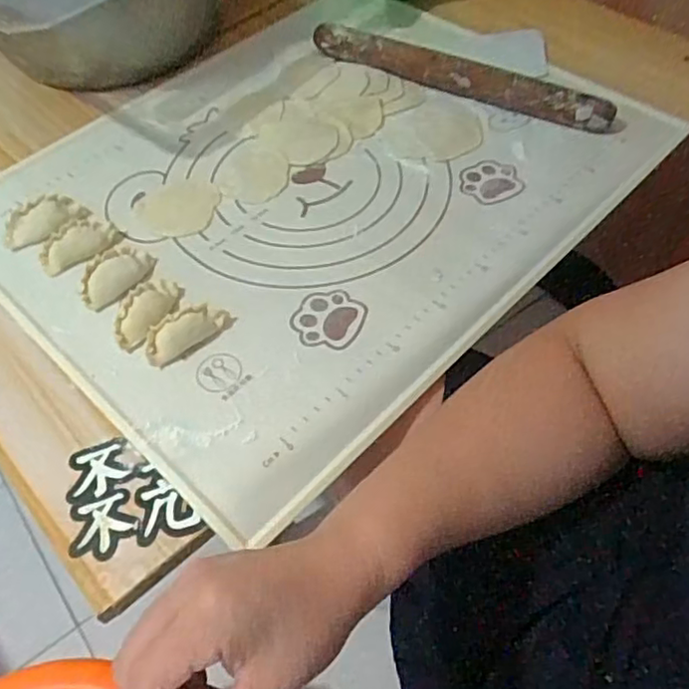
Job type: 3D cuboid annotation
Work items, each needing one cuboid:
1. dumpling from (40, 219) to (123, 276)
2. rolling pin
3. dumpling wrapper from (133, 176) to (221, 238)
[{"bbox_3d":[-0.197,-0.074,0.482,0.060,0.018,0.029,-35,61,-22],"label":"dumpling"},{"bbox_3d":[0.100,-0.242,0.579,0.274,0.027,0.029,23,57,17],"label":"rolling pin"},{"bbox_3d":[-0.133,-0.111,0.516,0.070,0.007,0.063,35,59,29],"label":"dumpling wrapper"}]

